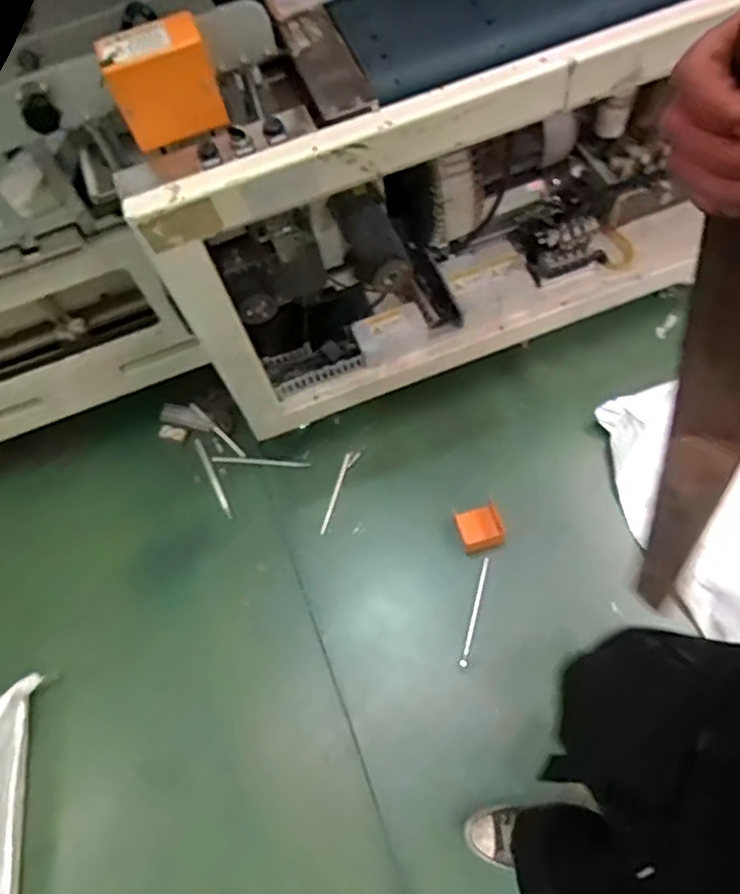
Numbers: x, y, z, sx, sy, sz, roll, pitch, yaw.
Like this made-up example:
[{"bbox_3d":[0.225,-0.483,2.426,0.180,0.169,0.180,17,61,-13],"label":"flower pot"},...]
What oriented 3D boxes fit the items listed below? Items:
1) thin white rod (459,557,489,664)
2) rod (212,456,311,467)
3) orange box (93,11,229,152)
[{"bbox_3d":[0.236,0.369,1.438,0.015,0.009,0.241,13,77,12],"label":"thin white rod"},{"bbox_3d":[-0.280,0.036,1.639,0.255,0.014,0.018,4,67,10],"label":"rod"},{"bbox_3d":[-0.276,-0.489,0.866,0.132,0.131,0.065,-20,65,0],"label":"orange box"}]

